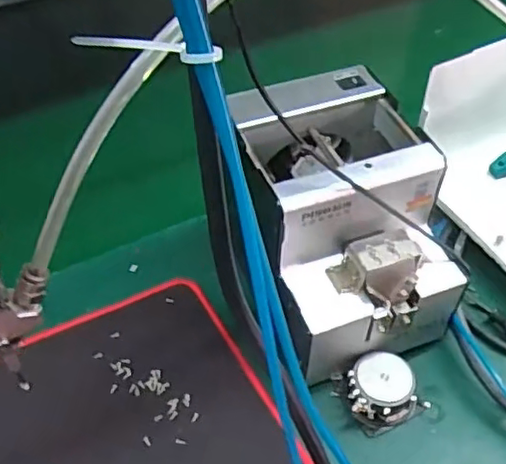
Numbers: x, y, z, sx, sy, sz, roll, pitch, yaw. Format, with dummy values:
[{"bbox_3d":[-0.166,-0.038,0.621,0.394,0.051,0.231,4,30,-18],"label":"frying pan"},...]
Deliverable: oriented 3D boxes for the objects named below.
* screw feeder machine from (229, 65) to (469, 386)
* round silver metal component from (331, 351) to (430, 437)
[{"bbox_3d":[0.067,-0.011,0.483,0.126,0.136,0.170,-14,49,-14],"label":"screw feeder machine"},{"bbox_3d":[0.094,0.116,0.470,0.058,0.032,0.049,-14,49,-14],"label":"round silver metal component"}]

